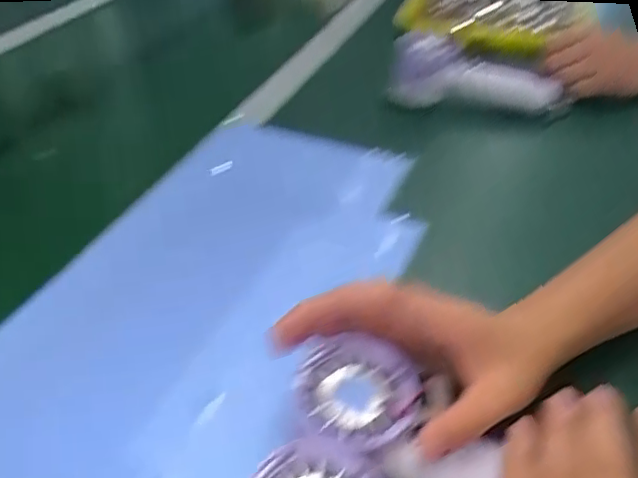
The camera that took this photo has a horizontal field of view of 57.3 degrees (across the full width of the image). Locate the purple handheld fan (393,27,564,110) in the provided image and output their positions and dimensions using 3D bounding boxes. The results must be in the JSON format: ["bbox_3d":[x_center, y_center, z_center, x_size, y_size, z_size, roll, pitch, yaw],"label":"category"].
[{"bbox_3d":[0.180,-0.190,0.678,0.187,0.057,0.106,3,36,-19],"label":"purple handheld fan"}]

